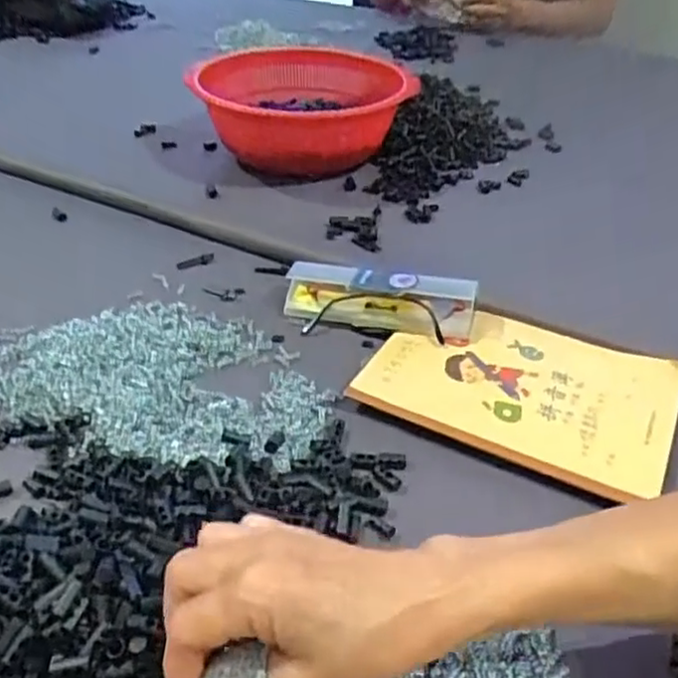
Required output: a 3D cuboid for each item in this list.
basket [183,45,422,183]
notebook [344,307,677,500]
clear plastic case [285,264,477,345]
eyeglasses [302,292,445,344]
[{"bbox_3d":[-0.037,-0.249,0.766,0.217,0.101,0.231,9,39,11],"label":"basket"},{"bbox_3d":[0.129,0.031,0.491,0.205,0.012,0.137,16,41,20],"label":"notebook"},{"bbox_3d":[0.030,-0.033,0.543,0.153,0.035,0.050,9,39,11],"label":"clear plastic case"},{"bbox_3d":[0.028,-0.020,0.542,0.111,0.033,0.034,7,39,9],"label":"eyeglasses"}]

